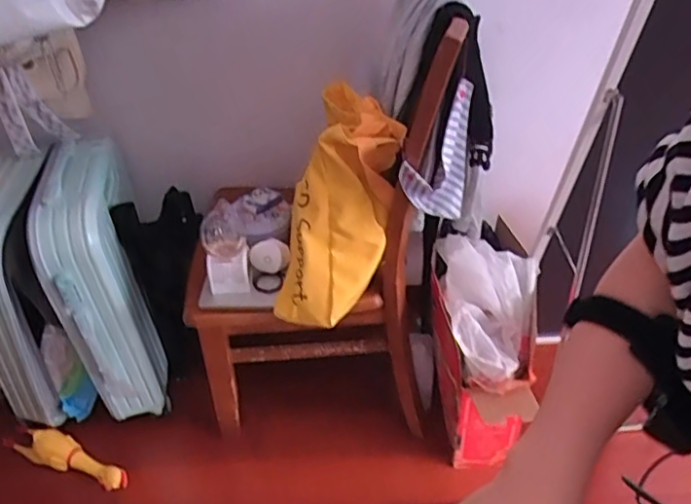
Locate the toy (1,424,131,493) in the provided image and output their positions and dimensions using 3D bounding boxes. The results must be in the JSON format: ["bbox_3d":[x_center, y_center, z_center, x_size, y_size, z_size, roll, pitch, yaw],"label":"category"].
[{"bbox_3d":[-0.654,0.476,1.436,0.339,0.044,0.076,12,43,17],"label":"toy"}]

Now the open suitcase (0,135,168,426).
[{"bbox_3d":[-0.626,0.104,1.334,0.354,0.570,0.334,-21,44,-20],"label":"open suitcase"}]

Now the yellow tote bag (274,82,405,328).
[{"bbox_3d":[-0.004,-0.095,1.115,0.175,0.209,0.463,11,87,13],"label":"yellow tote bag"}]

